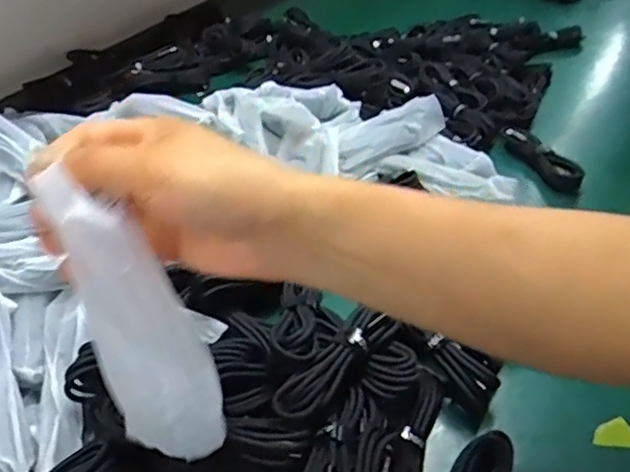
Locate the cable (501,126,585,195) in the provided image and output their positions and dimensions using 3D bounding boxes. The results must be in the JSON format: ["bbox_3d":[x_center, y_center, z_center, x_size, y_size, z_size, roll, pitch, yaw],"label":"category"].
[{"bbox_3d":[0.235,-0.079,0.613,0.031,0.025,0.103,-18,43,-19],"label":"cable"}]

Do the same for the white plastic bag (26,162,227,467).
[{"bbox_3d":[-0.083,0.036,0.274,0.029,0.142,0.042,-1,26,48],"label":"white plastic bag"}]

